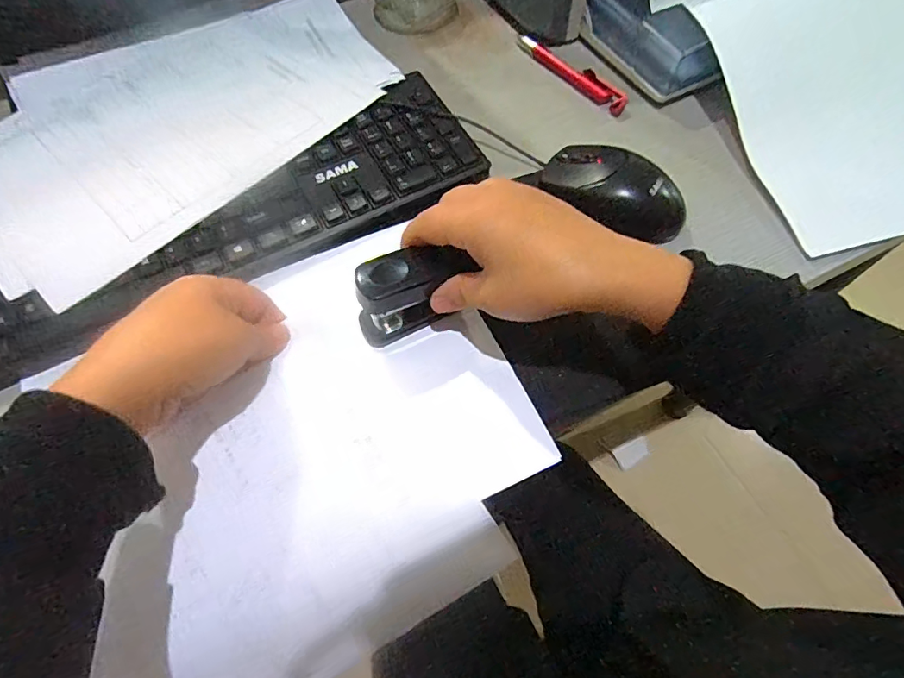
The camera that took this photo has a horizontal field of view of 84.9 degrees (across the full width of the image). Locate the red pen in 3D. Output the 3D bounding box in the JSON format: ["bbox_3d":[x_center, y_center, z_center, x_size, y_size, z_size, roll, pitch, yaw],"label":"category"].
[{"bbox_3d":[0.111,-0.249,0.458,0.014,0.015,0.129,-33,67,-15],"label":"red pen"}]

